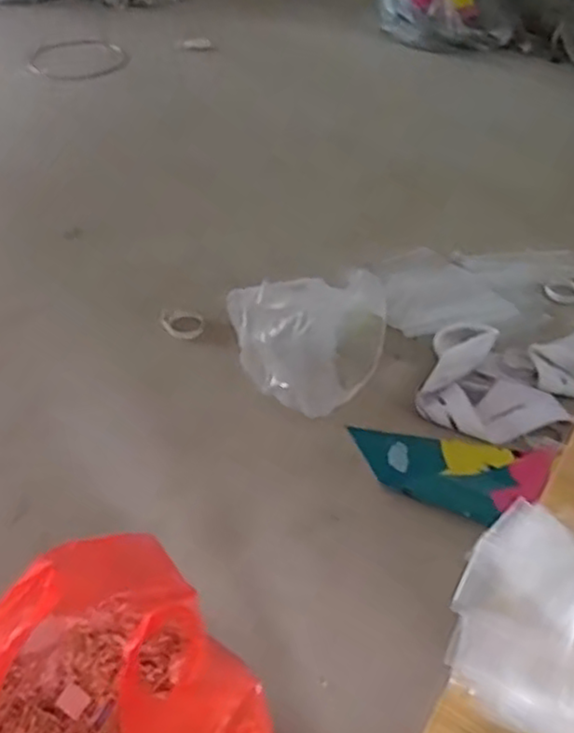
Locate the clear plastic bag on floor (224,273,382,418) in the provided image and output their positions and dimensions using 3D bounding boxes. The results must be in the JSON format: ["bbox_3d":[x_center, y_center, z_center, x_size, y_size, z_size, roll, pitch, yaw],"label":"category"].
[{"bbox_3d":[0.053,-0.057,1.465,0.313,0.188,0.245,-4,45,-7],"label":"clear plastic bag on floor"}]

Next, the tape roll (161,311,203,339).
[{"bbox_3d":[-0.243,-0.096,1.638,0.097,0.015,0.078,1,45,-1],"label":"tape roll"}]

